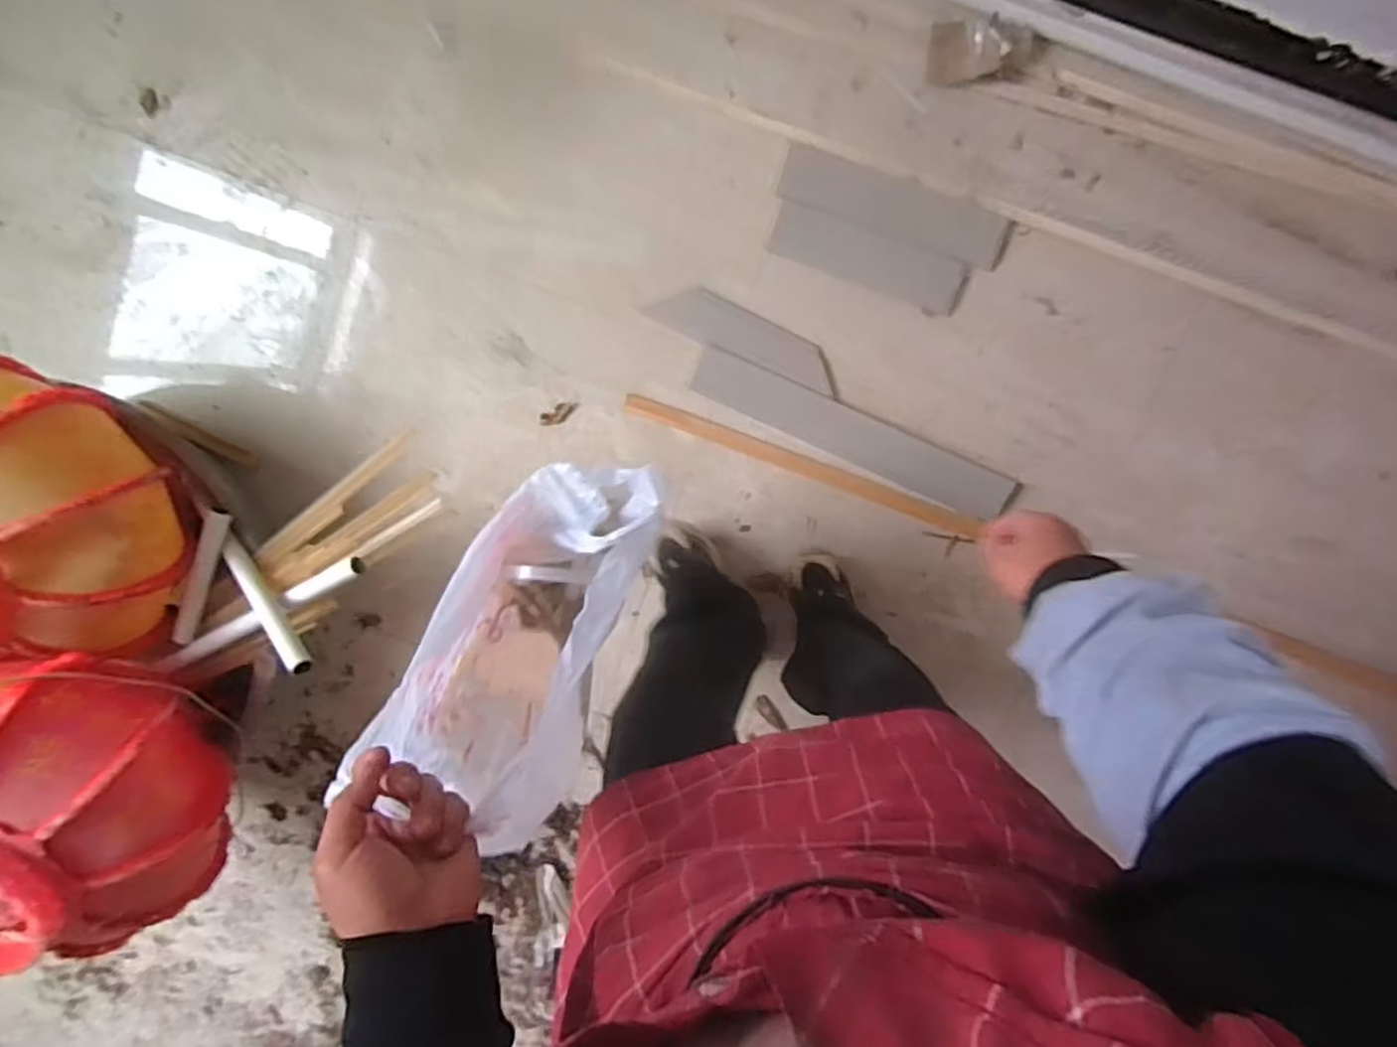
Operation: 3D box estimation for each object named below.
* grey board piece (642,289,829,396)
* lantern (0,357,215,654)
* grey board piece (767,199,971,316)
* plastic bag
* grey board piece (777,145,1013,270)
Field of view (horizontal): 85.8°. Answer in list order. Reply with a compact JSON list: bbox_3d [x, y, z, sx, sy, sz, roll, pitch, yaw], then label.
[{"bbox_3d":[0.070,-0.276,1.107,0.284,0.006,0.067,25,100,0],"label":"grey board piece"},{"bbox_3d":[-0.843,-0.016,0.938,0.305,0.253,0.345,6,100,4],"label":"lantern"},{"bbox_3d":[0.245,-0.385,1.089,0.281,0.016,0.076,20,100,1],"label":"grey board piece"},{"bbox_3d":[-0.177,0.112,0.764,0.183,0.311,0.376,19,100,1],"label":"plastic bag"},{"bbox_3d":[0.278,-0.453,1.071,0.325,0.016,0.078,20,100,1],"label":"grey board piece"}]

